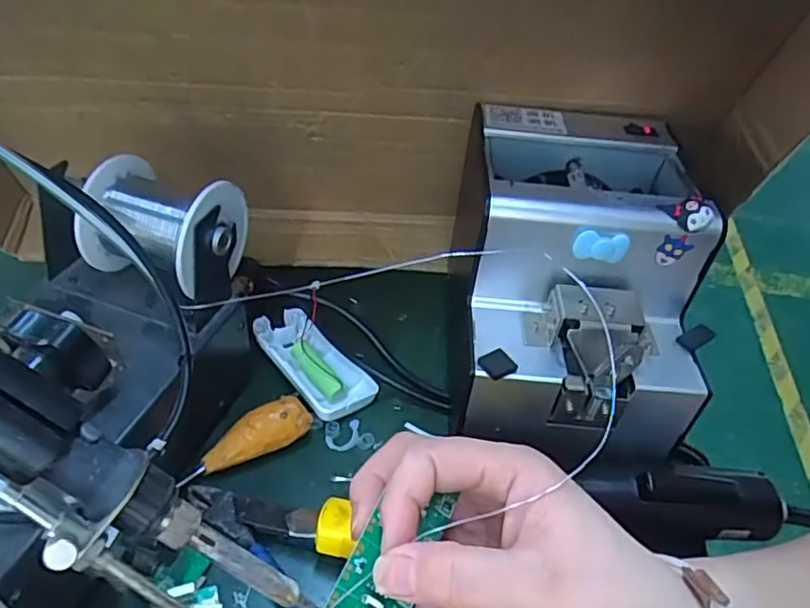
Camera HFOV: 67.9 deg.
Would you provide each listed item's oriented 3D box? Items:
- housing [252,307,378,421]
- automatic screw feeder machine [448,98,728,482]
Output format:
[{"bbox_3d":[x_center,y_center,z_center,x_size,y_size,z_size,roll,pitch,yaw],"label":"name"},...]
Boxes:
[{"bbox_3d":[-0.062,0.039,0.398,0.045,0.019,0.094,-31,54,-33],"label":"housing"},{"bbox_3d":[0.100,-0.012,0.374,0.130,0.146,0.182,7,43,2],"label":"automatic screw feeder machine"}]

